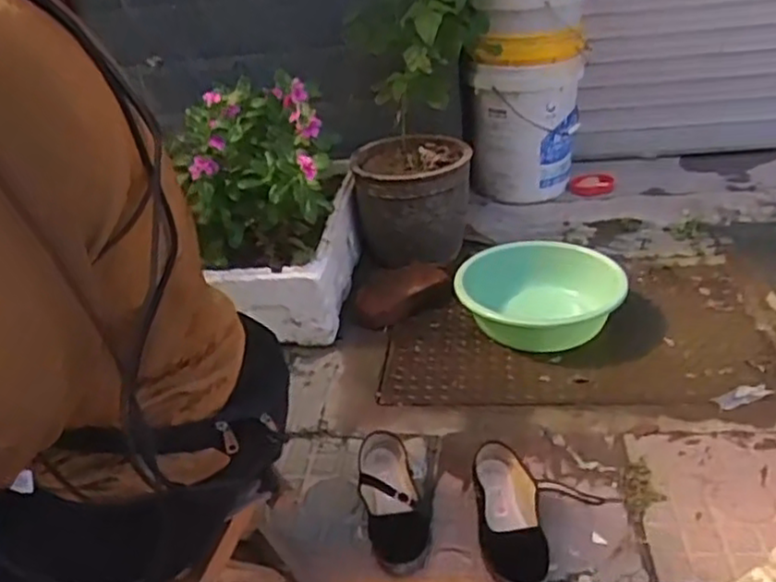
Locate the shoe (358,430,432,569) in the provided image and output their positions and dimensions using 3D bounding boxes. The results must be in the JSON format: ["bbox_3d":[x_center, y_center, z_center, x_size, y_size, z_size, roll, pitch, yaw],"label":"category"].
[{"bbox_3d":[0.007,0.311,1.062,0.097,0.082,0.223,-11,30,-9],"label":"shoe"}]

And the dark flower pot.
[{"bbox_3d":[0.064,-0.222,1.783,0.276,0.252,0.289,-4,29,3],"label":"dark flower pot"}]

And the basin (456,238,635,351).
[{"bbox_3d":[0.316,0.000,1.520,0.326,0.110,0.324,1,30,13],"label":"basin"}]

